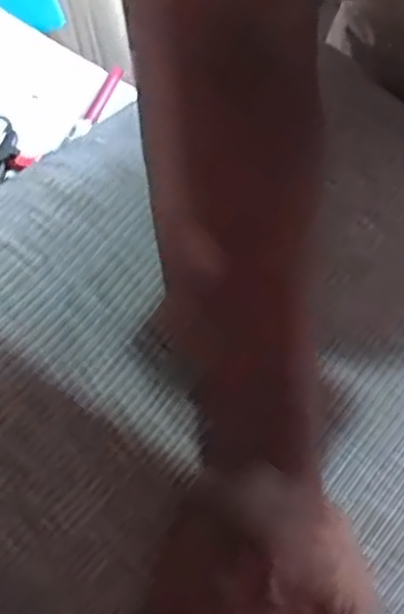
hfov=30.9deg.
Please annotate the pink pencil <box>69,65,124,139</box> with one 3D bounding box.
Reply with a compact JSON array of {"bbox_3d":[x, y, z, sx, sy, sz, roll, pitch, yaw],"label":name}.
[{"bbox_3d":[-0.107,-0.212,0.751,0.014,0.010,0.117,14,55,14],"label":"pink pencil"}]

